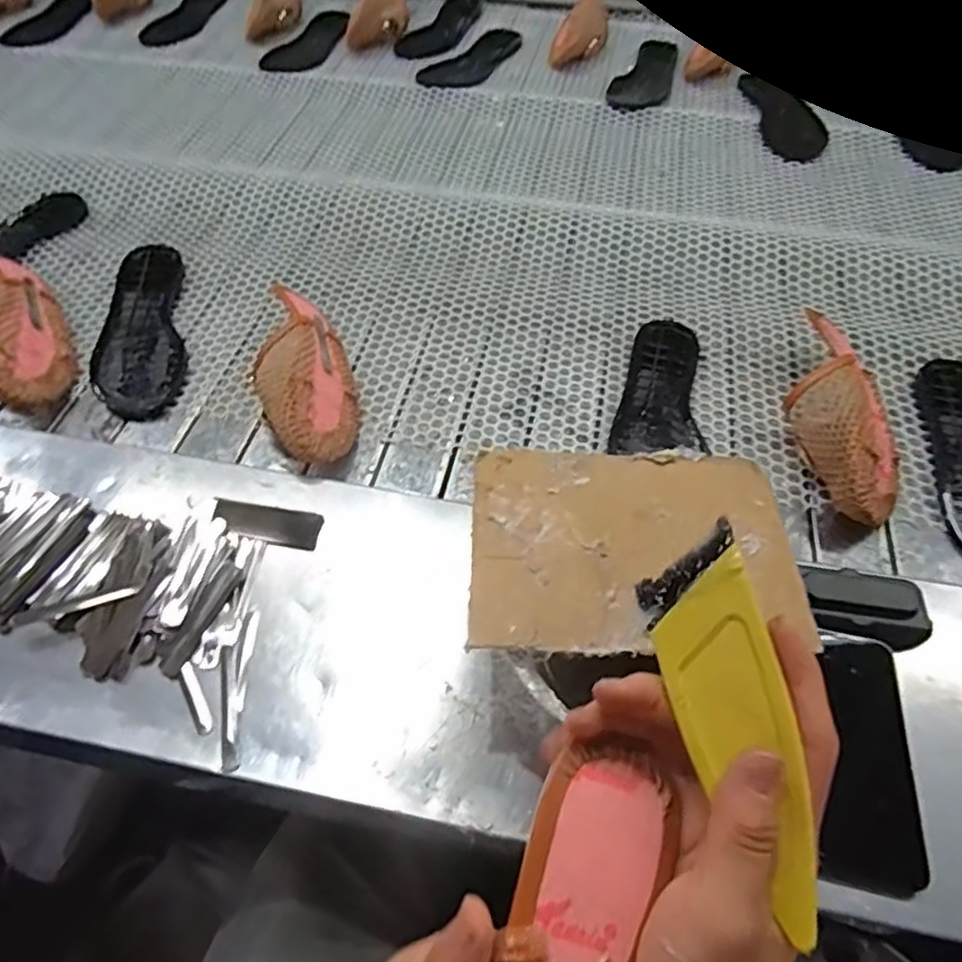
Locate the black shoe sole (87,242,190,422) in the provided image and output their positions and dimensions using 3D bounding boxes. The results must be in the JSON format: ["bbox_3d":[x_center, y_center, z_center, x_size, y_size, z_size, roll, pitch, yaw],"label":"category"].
[{"bbox_3d":[-0.368,-0.170,0.706,0.089,0.026,0.249,-8,55,-6],"label":"black shoe sole"}]

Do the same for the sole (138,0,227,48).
[{"bbox_3d":[-0.528,-0.839,1.167,0.082,0.027,0.232,12,55,9],"label":"sole"}]

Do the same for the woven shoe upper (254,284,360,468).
[{"bbox_3d":[-0.169,-0.101,0.625,0.085,0.077,0.203,-11,55,-8],"label":"woven shoe upper"}]

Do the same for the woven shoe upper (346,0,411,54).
[{"bbox_3d":[-0.159,-0.803,1.098,0.064,0.065,0.188,29,79,19],"label":"woven shoe upper"}]

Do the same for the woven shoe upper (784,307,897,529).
[{"bbox_3d":[0.330,-0.059,0.591,0.086,0.067,0.213,1,54,1],"label":"woven shoe upper"}]

